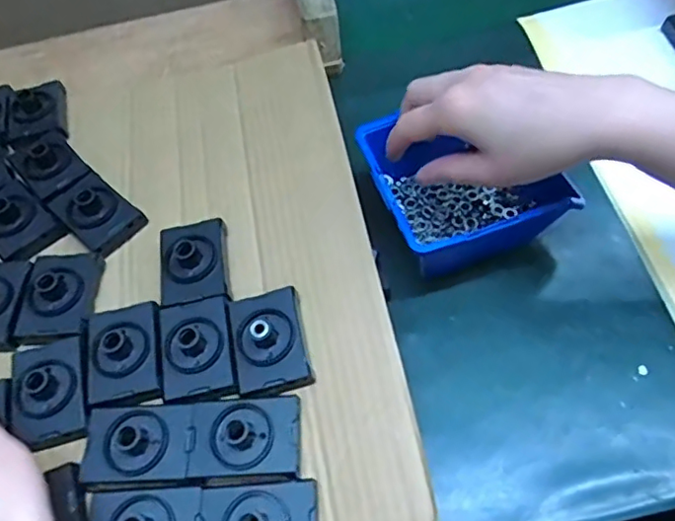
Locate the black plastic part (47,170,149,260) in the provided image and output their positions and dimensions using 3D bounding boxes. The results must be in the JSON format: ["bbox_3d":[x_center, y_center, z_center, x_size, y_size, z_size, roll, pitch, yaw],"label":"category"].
[{"bbox_3d":[-0.167,-0.035,0.395,0.062,0.028,0.041,36,69,23],"label":"black plastic part"}]

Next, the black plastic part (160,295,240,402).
[{"bbox_3d":[-0.081,0.051,0.336,0.042,0.025,0.062,-13,59,-2],"label":"black plastic part"}]

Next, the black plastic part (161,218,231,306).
[{"bbox_3d":[-0.092,0.001,0.367,0.042,0.028,0.057,-11,59,-1],"label":"black plastic part"}]

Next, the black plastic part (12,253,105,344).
[{"bbox_3d":[-0.176,0.022,0.361,0.043,0.027,0.060,-5,59,3],"label":"black plastic part"}]

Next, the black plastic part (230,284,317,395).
[{"bbox_3d":[-0.039,0.045,0.330,0.040,0.023,0.061,-13,59,-2],"label":"black plastic part"}]

